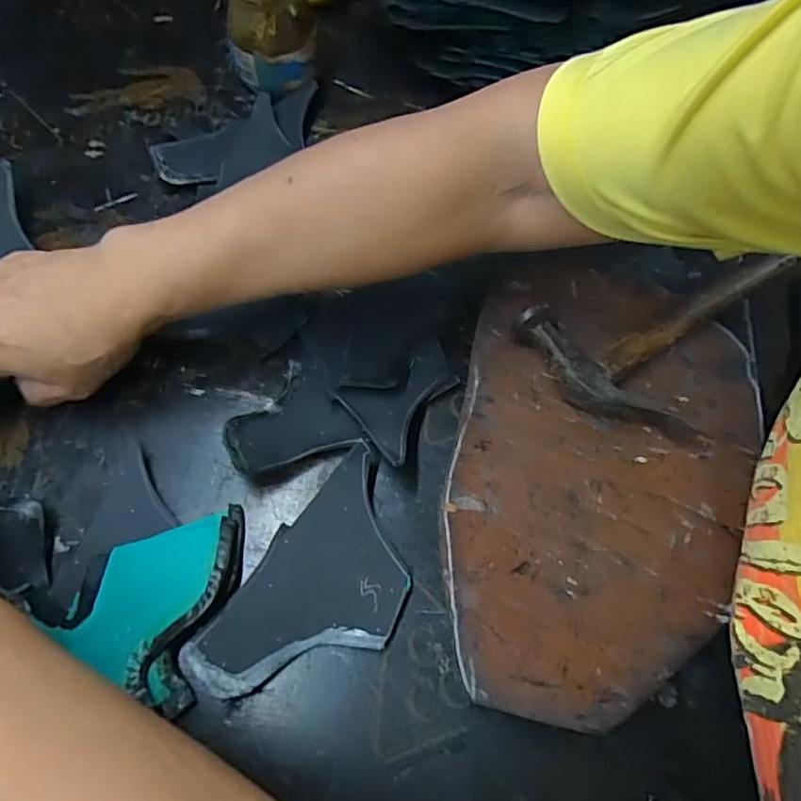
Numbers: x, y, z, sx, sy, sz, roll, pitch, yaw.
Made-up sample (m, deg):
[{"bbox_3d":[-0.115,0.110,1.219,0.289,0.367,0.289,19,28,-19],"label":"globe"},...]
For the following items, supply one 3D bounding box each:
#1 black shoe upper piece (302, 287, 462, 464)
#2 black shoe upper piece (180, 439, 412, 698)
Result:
[{"bbox_3d":[0.009,-0.004,0.345,0.075,0.015,0.059,-34,69,-16],"label":"black shoe upper piece"},{"bbox_3d":[-0.040,0.099,0.305,0.078,0.012,0.140,30,67,13],"label":"black shoe upper piece"}]

